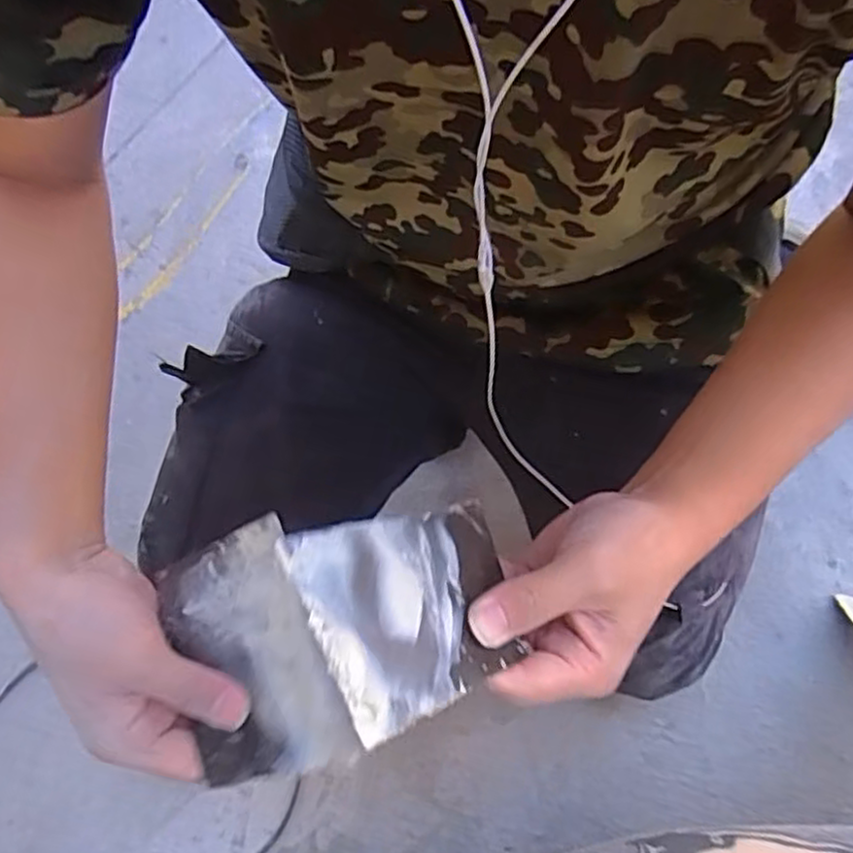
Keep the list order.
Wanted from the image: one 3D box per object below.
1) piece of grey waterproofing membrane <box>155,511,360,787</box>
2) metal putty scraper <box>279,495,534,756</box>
[{"bbox_3d":[-0.092,0.116,0.367,0.073,0.004,0.130,-26,60,-3],"label":"piece of grey waterproofing membrane"},{"bbox_3d":[0.001,0.069,0.286,0.005,0.117,0.075,-40,67,31],"label":"metal putty scraper"}]

